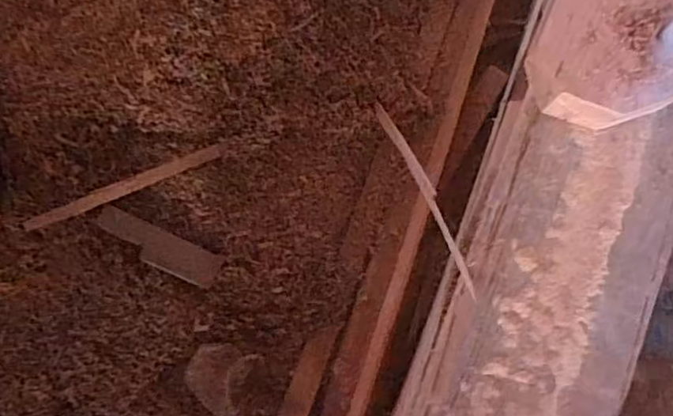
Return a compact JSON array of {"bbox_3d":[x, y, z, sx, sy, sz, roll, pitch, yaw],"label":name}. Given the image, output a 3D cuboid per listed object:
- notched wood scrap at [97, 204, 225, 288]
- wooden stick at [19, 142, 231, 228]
[{"bbox_3d":[-0.220,0.047,0.749,0.154,0.005,0.046,32,80,-15],"label":"notched wood scrap"},{"bbox_3d":[-0.247,-0.029,0.723,0.242,0.010,0.017,-26,78,-21],"label":"wooden stick"}]

